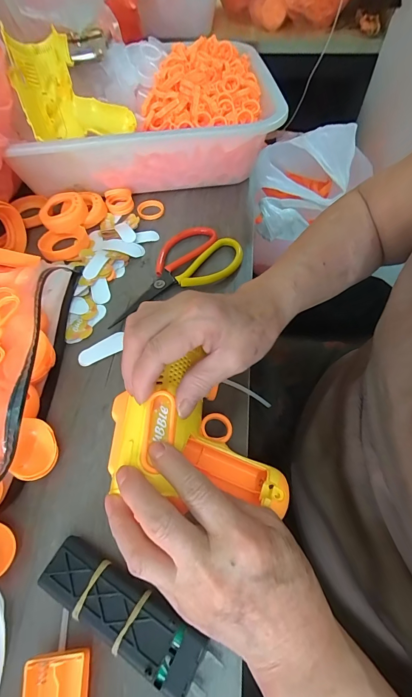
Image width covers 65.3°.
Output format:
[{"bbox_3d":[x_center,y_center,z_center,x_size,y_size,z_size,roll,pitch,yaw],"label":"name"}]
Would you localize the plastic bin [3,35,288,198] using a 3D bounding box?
[{"bbox_3d":[-0.074,-0.303,0.444,0.333,0.106,0.200,-7,58,-4],"label":"plastic bin"}]

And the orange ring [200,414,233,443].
[{"bbox_3d":[0.008,0.061,0.248,0.023,0.004,0.023,0,58,0],"label":"orange ring"}]

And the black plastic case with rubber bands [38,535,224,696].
[{"bbox_3d":[-0.050,0.162,0.200,0.114,0.025,0.032,24,62,15],"label":"black plastic case with rubber bands"}]

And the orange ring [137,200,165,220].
[{"bbox_3d":[-0.074,-0.187,0.432,0.035,0.004,0.035,-9,59,-5],"label":"orange ring"}]

